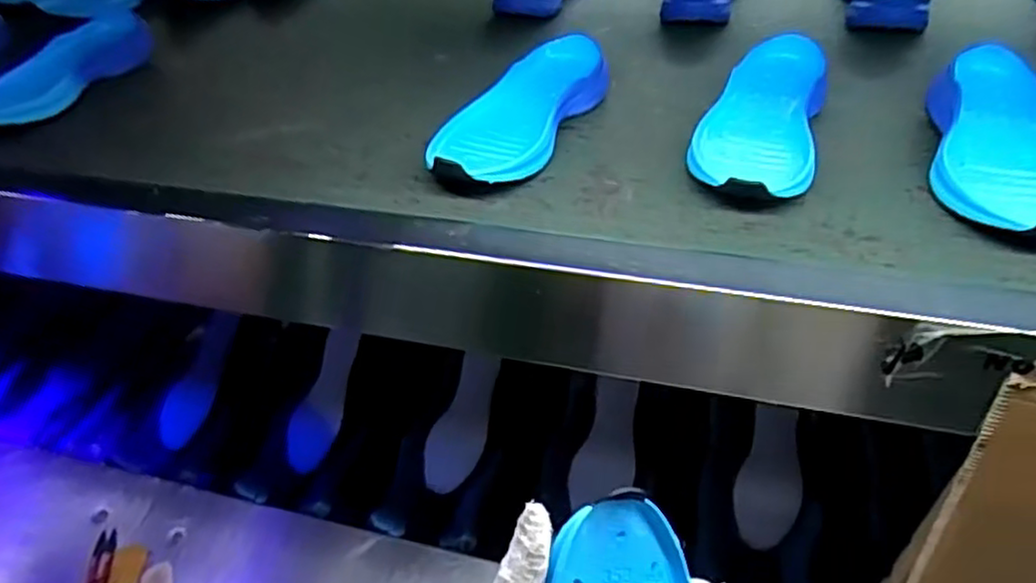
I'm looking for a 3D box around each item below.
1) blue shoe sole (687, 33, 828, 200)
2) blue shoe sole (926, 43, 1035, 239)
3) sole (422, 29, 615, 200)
[{"bbox_3d":[0.200,-0.143,0.584,0.098,0.044,0.257,11,43,18],"label":"blue shoe sole"},{"bbox_3d":[0.362,-0.107,0.522,0.094,0.050,0.235,10,42,16],"label":"blue shoe sole"},{"bbox_3d":[0.009,-0.161,0.621,0.077,0.049,0.247,16,44,22],"label":"sole"}]

